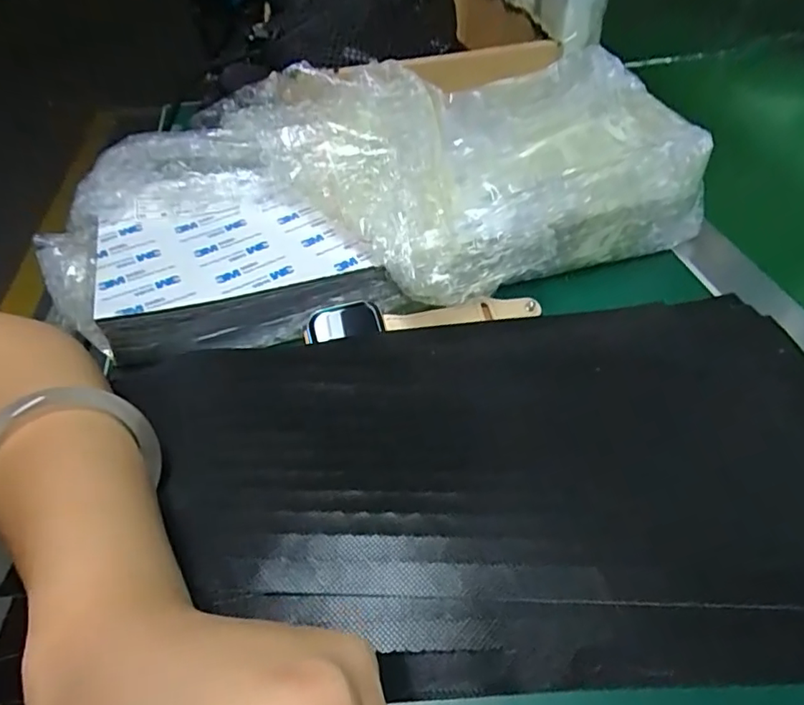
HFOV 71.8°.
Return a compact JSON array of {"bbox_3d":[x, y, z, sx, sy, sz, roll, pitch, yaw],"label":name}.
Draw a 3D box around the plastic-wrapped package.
[{"bbox_3d":[-0.018,-0.097,0.331,0.381,0.063,0.180,-11,64,-3],"label":"plastic-wrapped package"}]

